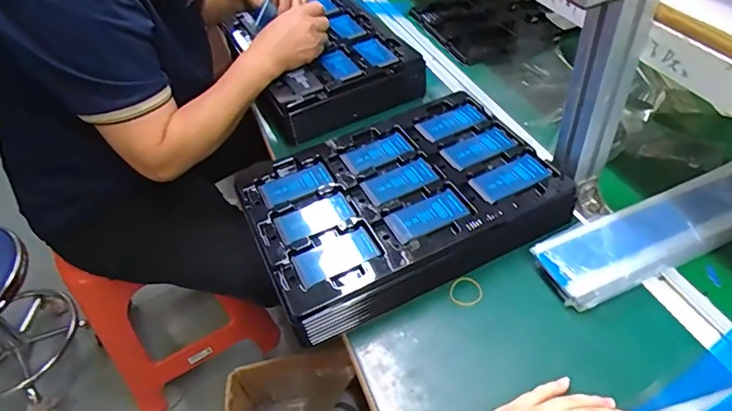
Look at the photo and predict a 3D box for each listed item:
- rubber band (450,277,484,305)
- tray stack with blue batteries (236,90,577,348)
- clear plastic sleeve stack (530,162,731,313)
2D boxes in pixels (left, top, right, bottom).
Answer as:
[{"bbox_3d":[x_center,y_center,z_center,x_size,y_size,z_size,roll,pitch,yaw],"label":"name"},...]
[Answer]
[{"bbox_3d":[0.106,0.092,0.516,0.034,0.004,0.033,-4,54,5],"label":"rubber band"},{"bbox_3d":[0.036,-0.009,0.583,0.331,0.061,0.232,-22,47,-14],"label":"tray stack with blue batteries"},{"bbox_3d":[0.335,0.014,0.518,0.323,0.028,0.076,-22,54,-10],"label":"clear plastic sleeve stack"}]

